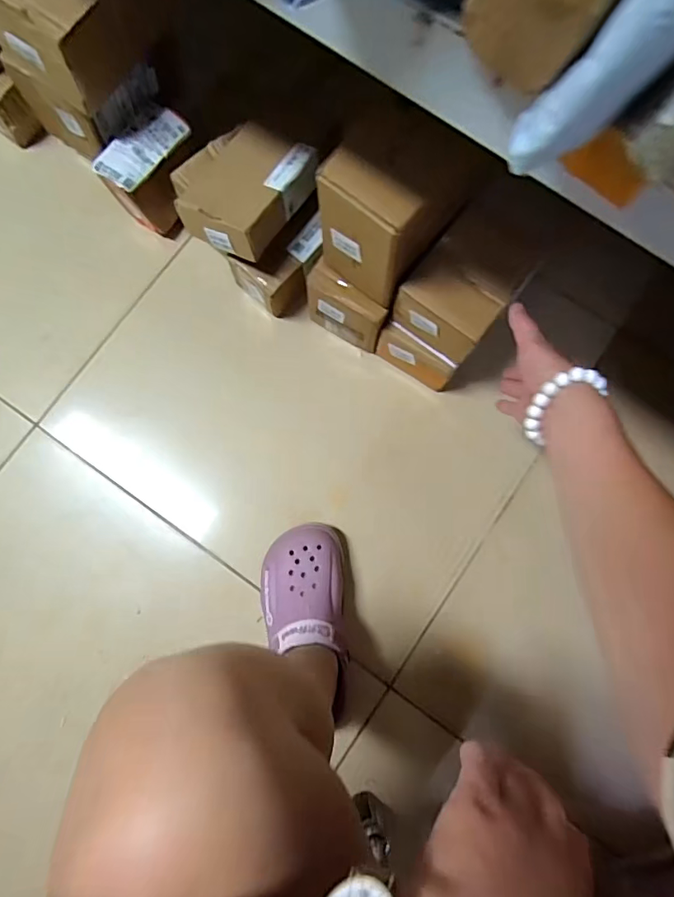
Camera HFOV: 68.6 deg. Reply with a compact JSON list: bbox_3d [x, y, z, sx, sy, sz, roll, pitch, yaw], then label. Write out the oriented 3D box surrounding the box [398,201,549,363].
[{"bbox_3d":[0.151,-0.190,0.581,0.111,0.086,0.141,40,82,5],"label":"box"}]

